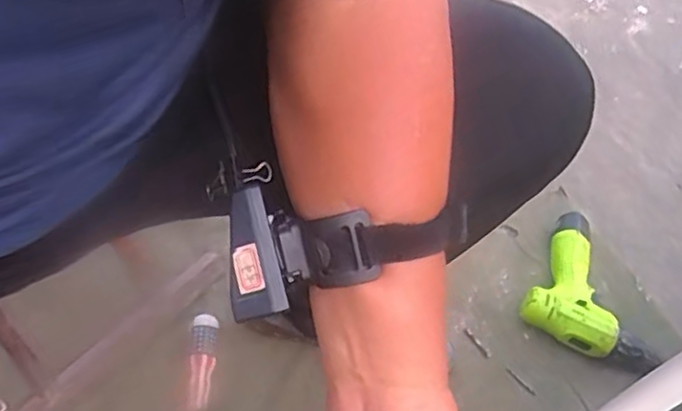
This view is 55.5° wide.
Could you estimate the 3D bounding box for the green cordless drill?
[{"bbox_3d":[0.344,0.107,0.856,0.164,0.055,0.188,21,45,18],"label":"green cordless drill"}]

